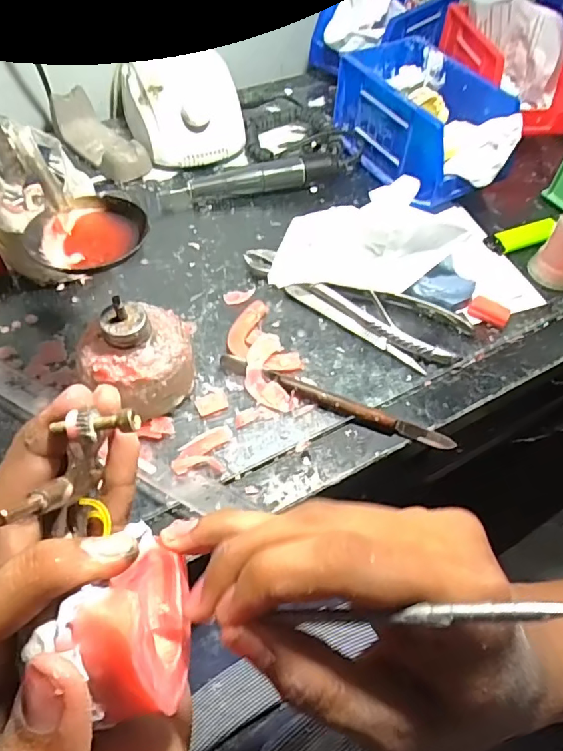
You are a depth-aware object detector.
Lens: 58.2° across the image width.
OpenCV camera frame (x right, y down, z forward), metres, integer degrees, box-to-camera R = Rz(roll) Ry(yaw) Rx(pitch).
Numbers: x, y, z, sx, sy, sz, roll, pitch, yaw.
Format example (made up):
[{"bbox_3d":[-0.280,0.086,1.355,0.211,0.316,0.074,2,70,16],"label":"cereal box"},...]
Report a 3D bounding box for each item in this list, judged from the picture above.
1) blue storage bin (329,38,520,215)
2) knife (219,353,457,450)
[{"bbox_3d":[0.141,-0.245,0.505,0.097,0.087,0.185,-24,59,-18],"label":"blue storage bin"},{"bbox_3d":[0.036,0.018,0.360,0.173,0.011,0.012,20,56,11],"label":"knife"}]

